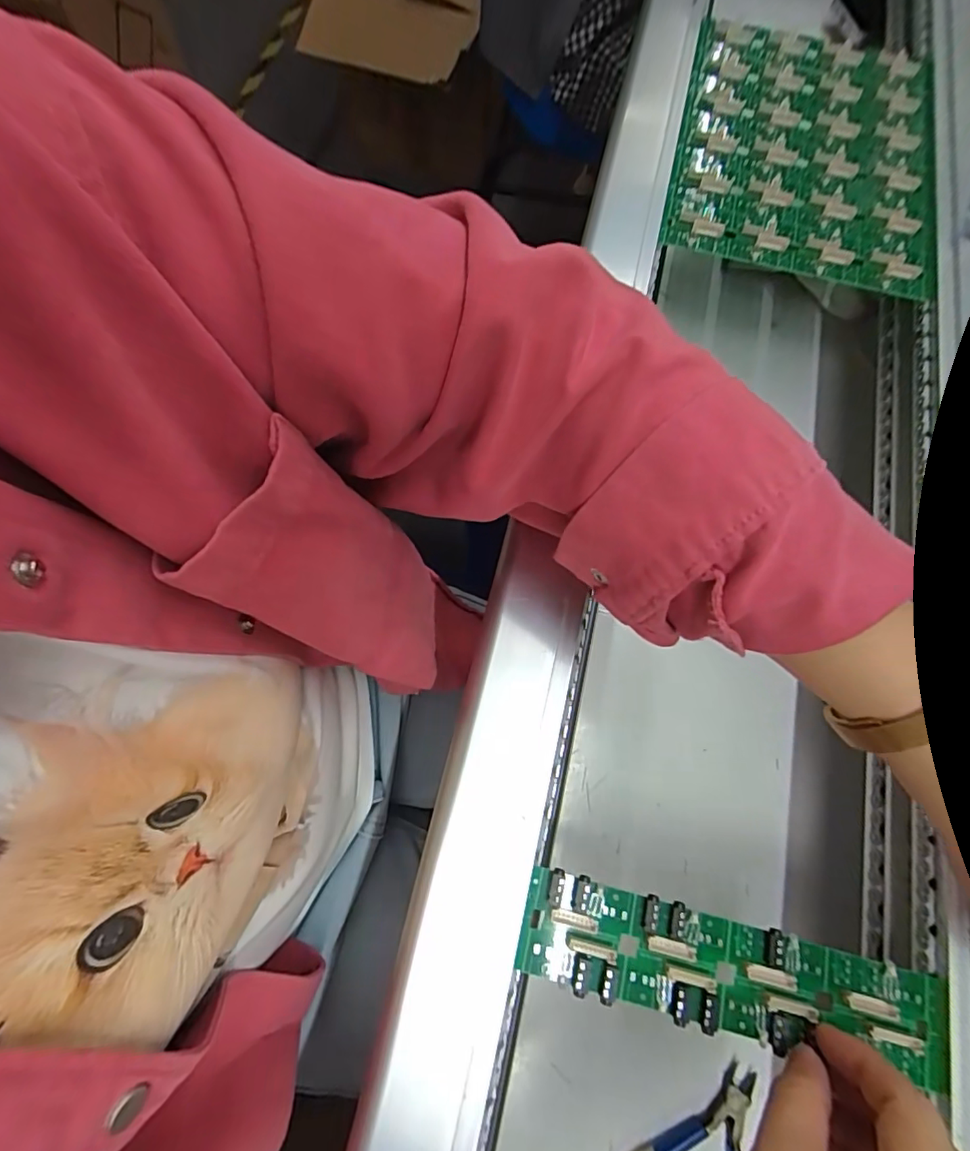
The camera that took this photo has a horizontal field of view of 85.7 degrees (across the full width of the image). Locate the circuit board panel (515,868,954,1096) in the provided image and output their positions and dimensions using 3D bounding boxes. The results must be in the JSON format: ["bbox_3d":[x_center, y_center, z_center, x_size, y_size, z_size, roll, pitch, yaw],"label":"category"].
[{"bbox_3d":[0.107,0.172,0.227,0.182,0.007,0.043,13,72,2],"label":"circuit board panel"}]

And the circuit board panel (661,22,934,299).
[{"bbox_3d":[0.234,-0.319,0.387,0.175,0.008,0.245,13,72,3],"label":"circuit board panel"}]

